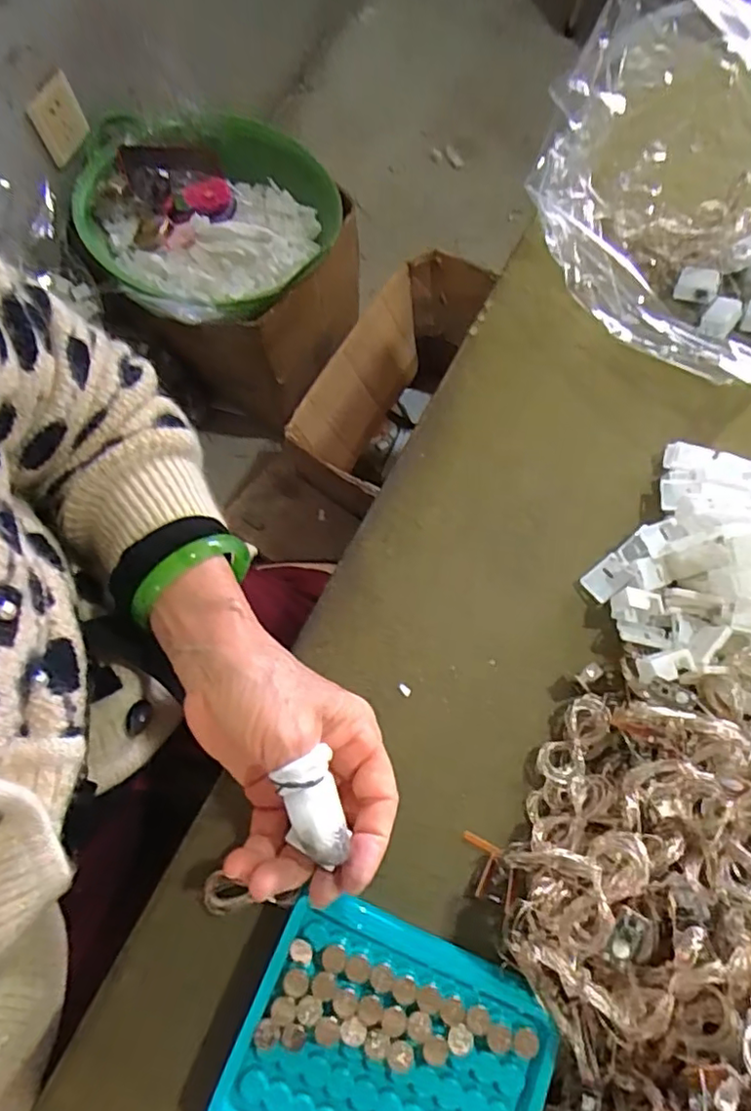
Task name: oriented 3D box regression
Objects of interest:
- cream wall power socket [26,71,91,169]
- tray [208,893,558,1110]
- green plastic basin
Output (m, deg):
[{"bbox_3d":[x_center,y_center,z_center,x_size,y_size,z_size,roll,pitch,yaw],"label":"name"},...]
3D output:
[{"bbox_3d":[-0.457,-0.633,0.871,0.017,0.106,0.087,36,76,2],"label":"cream wall power socket"},{"bbox_3d":[0.007,0.230,0.278,0.133,0.034,0.100,23,74,6],"label":"tray"},{"bbox_3d":[-0.263,-0.535,0.932,0.413,0.114,0.377,0,73,-1],"label":"green plastic basin"}]

